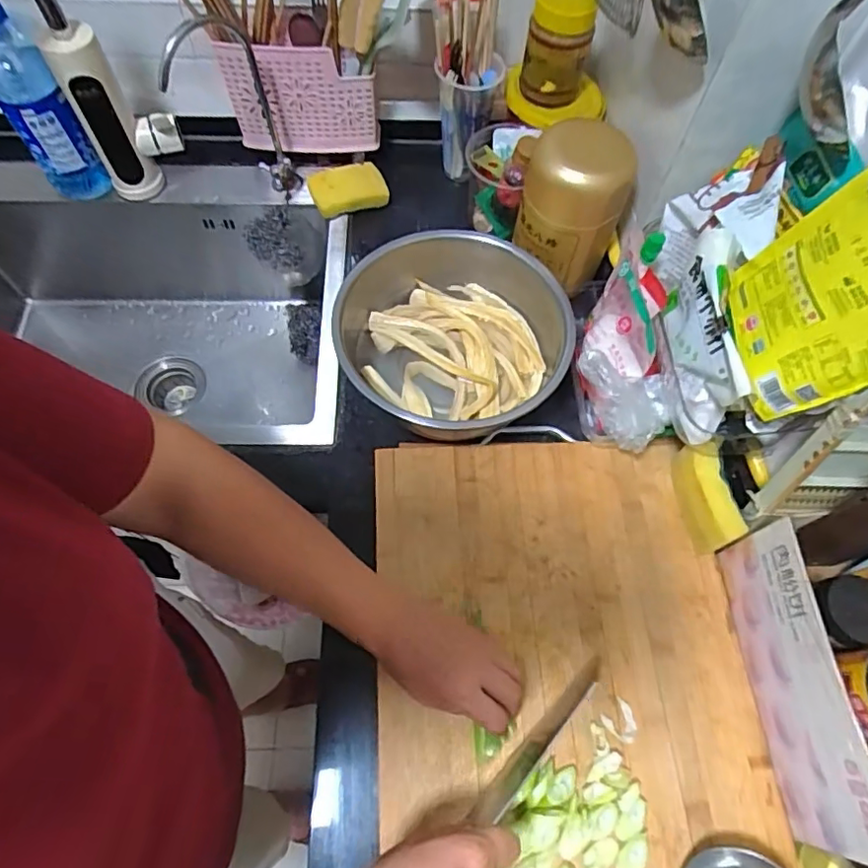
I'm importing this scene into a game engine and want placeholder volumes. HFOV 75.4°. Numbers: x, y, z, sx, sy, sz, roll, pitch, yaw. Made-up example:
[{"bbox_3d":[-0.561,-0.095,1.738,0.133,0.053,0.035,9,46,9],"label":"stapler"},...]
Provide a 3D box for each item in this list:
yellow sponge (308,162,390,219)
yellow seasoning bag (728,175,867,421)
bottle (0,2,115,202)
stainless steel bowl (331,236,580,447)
[{"bbox_3d":[-0.117,-0.333,0.766,0.095,0.028,0.061,-21,66,-10],"label":"yellow sponge"},{"bbox_3d":[0.304,-0.102,0.422,0.020,0.168,0.134,-6,74,-23],"label":"yellow seasoning bag"},{"bbox_3d":[-0.484,-0.402,0.679,0.077,0.262,0.068,-37,71,-17],"label":"bottle"},{"bbox_3d":[0.020,-0.102,0.619,0.246,0.095,0.238,0,64,0],"label":"stainless steel bowl"}]

